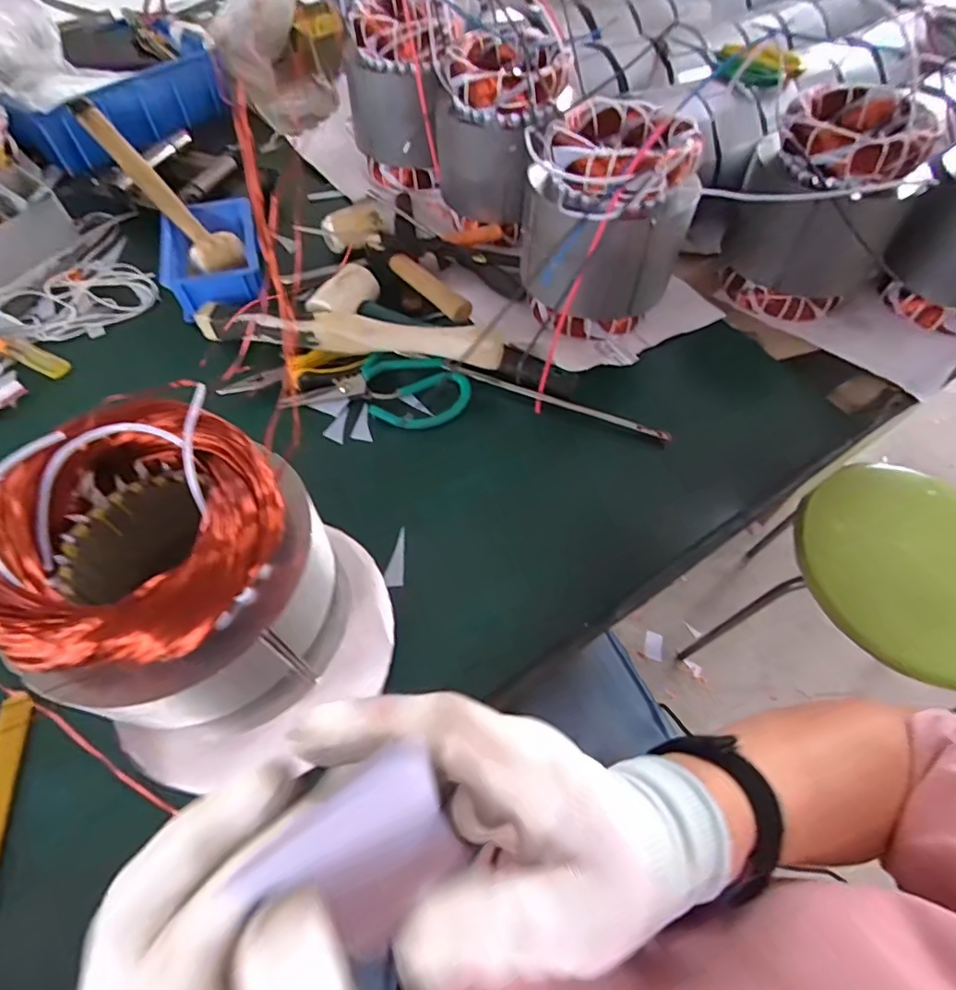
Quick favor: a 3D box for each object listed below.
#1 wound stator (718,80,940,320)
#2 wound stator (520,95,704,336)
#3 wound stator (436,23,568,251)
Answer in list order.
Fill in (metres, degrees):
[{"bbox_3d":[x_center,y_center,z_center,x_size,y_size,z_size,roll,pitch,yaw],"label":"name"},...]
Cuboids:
[{"bbox_3d":[0.361,-0.304,0.568,0.148,0.180,0.148,0,59,0],"label":"wound stator"},{"bbox_3d":[0.129,-0.274,0.531,0.149,0.166,0.138,0,59,0],"label":"wound stator"},{"bbox_3d":[0.029,-0.419,0.622,0.139,0.155,0.141,-13,60,-9],"label":"wound stator"}]

